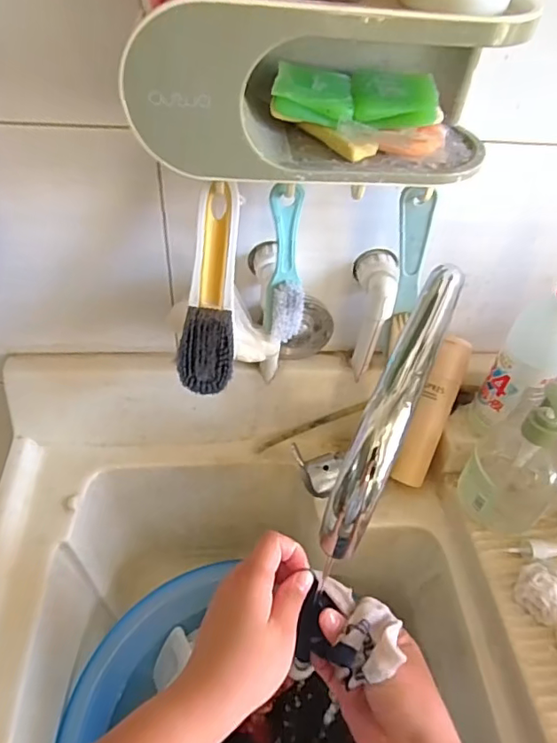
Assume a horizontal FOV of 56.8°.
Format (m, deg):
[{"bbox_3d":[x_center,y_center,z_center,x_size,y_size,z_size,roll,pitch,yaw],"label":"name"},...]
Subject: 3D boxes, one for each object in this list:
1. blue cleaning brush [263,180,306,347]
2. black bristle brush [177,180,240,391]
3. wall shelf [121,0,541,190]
[{"bbox_3d":[0.007,-0.089,0.453,0.033,0.142,0.026,-5,49,-10],"label":"blue cleaning brush"},{"bbox_3d":[-0.056,-0.063,0.435,0.043,0.180,0.025,10,22,3],"label":"black bristle brush"},{"bbox_3d":[0.027,-0.193,0.337,0.232,0.089,0.100,-2,48,-7],"label":"wall shelf"}]

